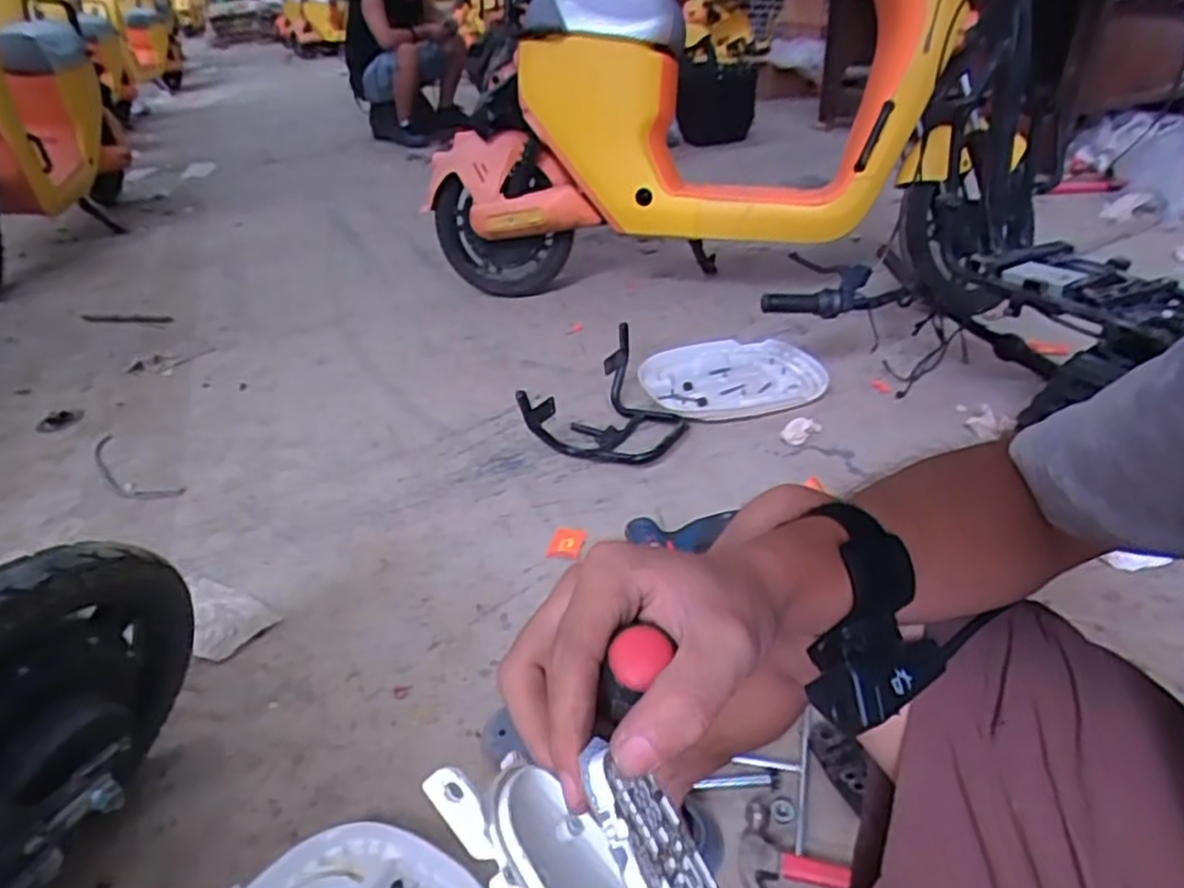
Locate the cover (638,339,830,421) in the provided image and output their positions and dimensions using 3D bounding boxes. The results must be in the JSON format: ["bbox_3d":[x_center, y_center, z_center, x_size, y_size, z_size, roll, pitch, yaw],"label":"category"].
[{"bbox_3d":[0.288,-0.144,1.506,0.373,0.042,0.307,-4,33,-3],"label":"cover"}]

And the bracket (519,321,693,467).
[{"bbox_3d":[0.034,-0.096,1.367,0.276,0.140,0.320,1,33,5],"label":"bracket"}]

